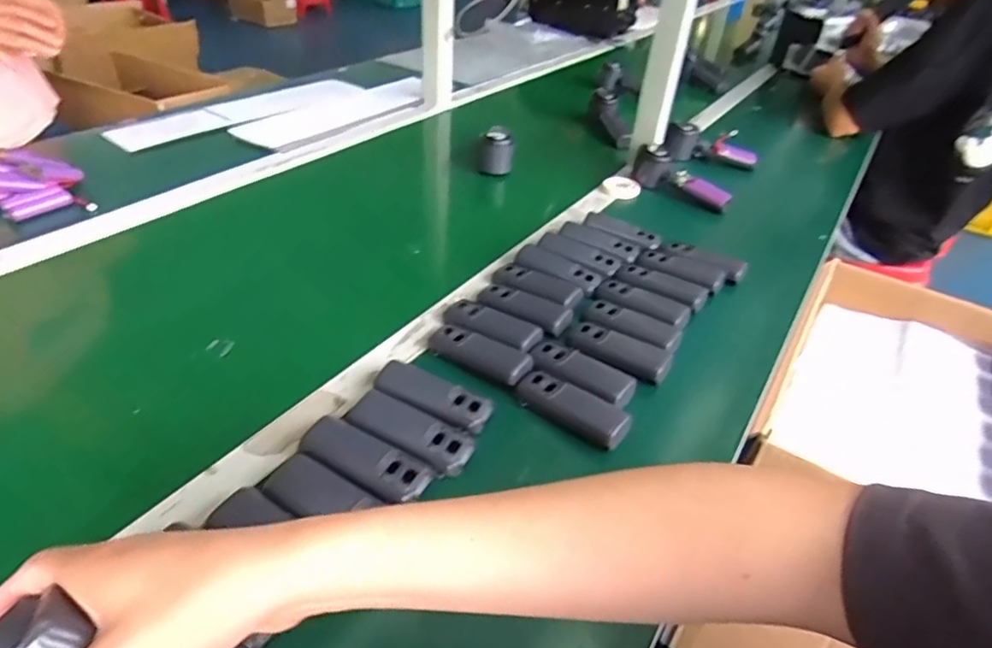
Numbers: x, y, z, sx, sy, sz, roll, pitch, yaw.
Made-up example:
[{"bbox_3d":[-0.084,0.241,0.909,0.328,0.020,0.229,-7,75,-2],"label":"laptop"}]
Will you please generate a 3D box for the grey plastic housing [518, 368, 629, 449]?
[{"bbox_3d":[0.069,0.078,0.540,0.106,0.025,0.039,27,41,27],"label":"grey plastic housing"}]

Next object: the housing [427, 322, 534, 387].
[{"bbox_3d":[-0.016,0.027,0.586,0.107,0.015,0.039,24,40,23],"label":"housing"}]

